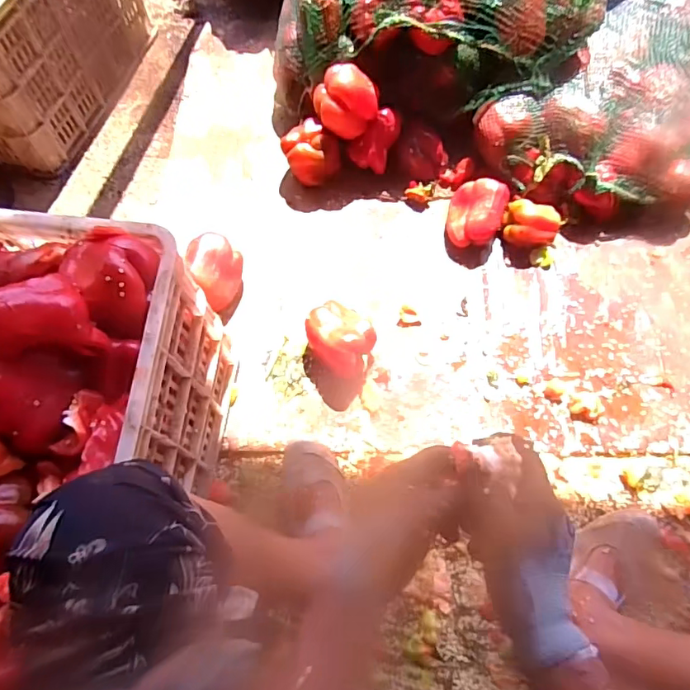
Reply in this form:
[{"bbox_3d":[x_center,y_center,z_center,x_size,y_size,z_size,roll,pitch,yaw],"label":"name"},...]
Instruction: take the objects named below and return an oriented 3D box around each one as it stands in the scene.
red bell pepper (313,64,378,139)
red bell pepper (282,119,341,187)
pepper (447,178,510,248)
[{"bbox_3d":[-0.002,-0.430,0.876,0.102,0.078,0.101,-37,70,-16],"label":"red bell pepper"},{"bbox_3d":[-0.058,-0.346,0.933,0.094,0.094,0.092,0,65,0],"label":"red bell pepper"},{"bbox_3d":[0.229,-0.226,0.885,0.096,0.088,0.106,18,66,8],"label":"pepper"}]

